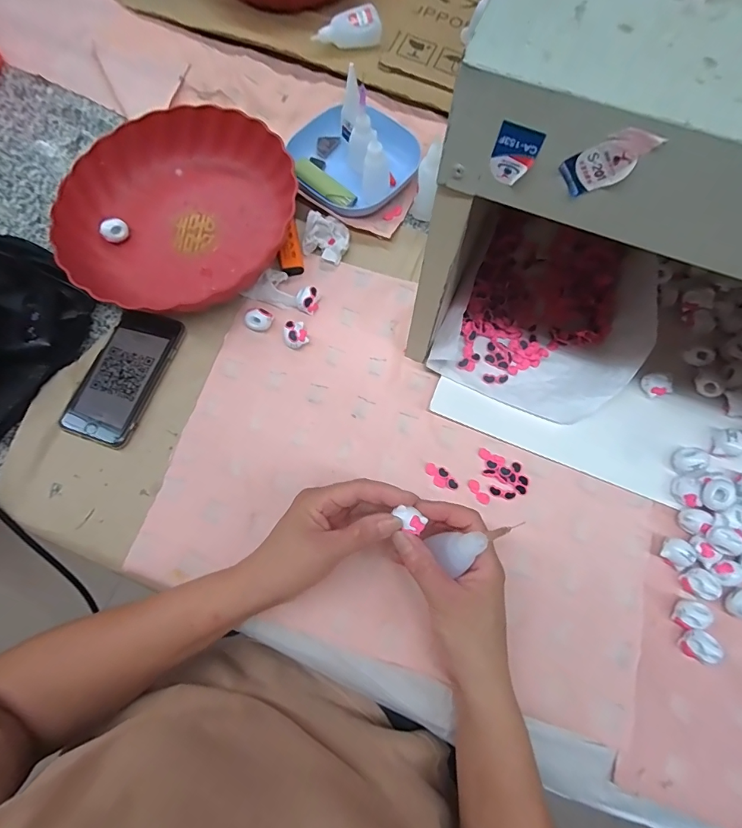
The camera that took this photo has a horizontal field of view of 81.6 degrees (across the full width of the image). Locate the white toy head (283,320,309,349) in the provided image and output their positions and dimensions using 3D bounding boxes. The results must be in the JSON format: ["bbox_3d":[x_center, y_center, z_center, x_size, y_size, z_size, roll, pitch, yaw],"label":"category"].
[{"bbox_3d":[-0.075,-0.078,0.427,0.023,0.020,0.022,-19,73,-7],"label":"white toy head"}]

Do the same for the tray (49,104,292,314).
[{"bbox_3d":[-0.205,-0.210,0.447,0.231,0.062,0.243,4,72,1],"label":"tray"}]

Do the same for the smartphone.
[{"bbox_3d":[-0.240,-0.037,0.421,0.069,0.015,0.135,18,73,5],"label":"smartphone"}]

